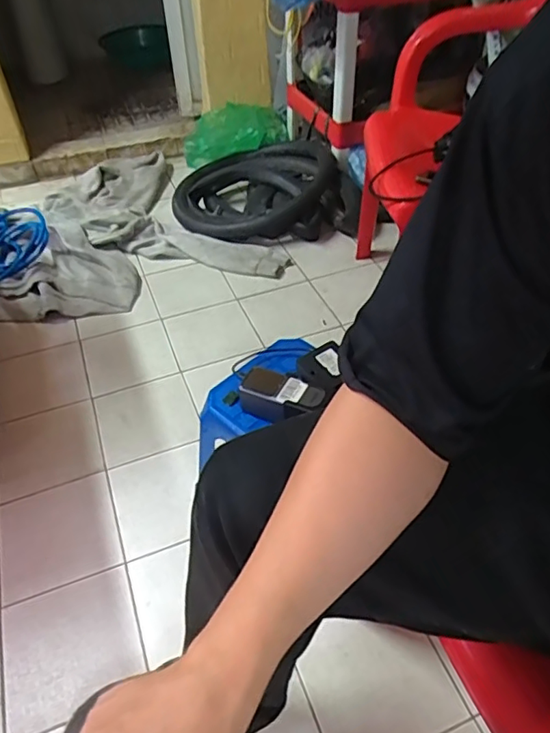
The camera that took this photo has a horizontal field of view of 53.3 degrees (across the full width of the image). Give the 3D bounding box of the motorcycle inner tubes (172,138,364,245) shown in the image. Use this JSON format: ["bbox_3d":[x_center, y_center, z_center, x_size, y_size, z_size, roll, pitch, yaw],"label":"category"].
[{"bbox_3d":[-0.059,-0.549,1.693,0.505,0.104,0.558,-8,45,-5],"label":"motorcycle inner tubes"}]

